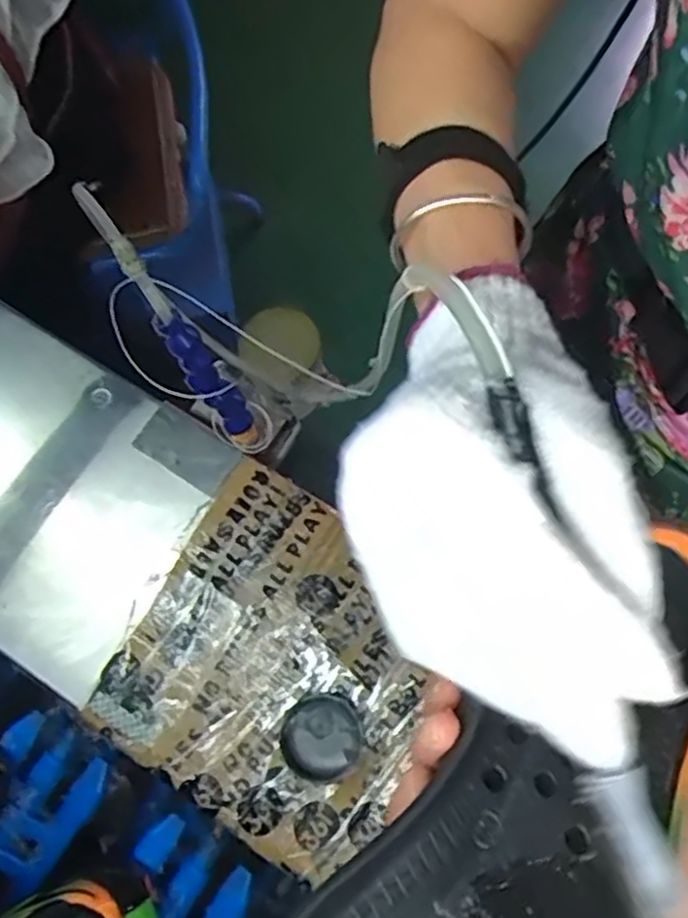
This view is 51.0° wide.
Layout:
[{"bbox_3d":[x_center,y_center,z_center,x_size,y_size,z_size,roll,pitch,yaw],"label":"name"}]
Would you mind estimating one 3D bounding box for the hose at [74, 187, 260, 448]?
[{"bbox_3d":[-0.118,-0.086,0.518,0.025,0.227,0.042,-36,41,-8],"label":"hose"}]

